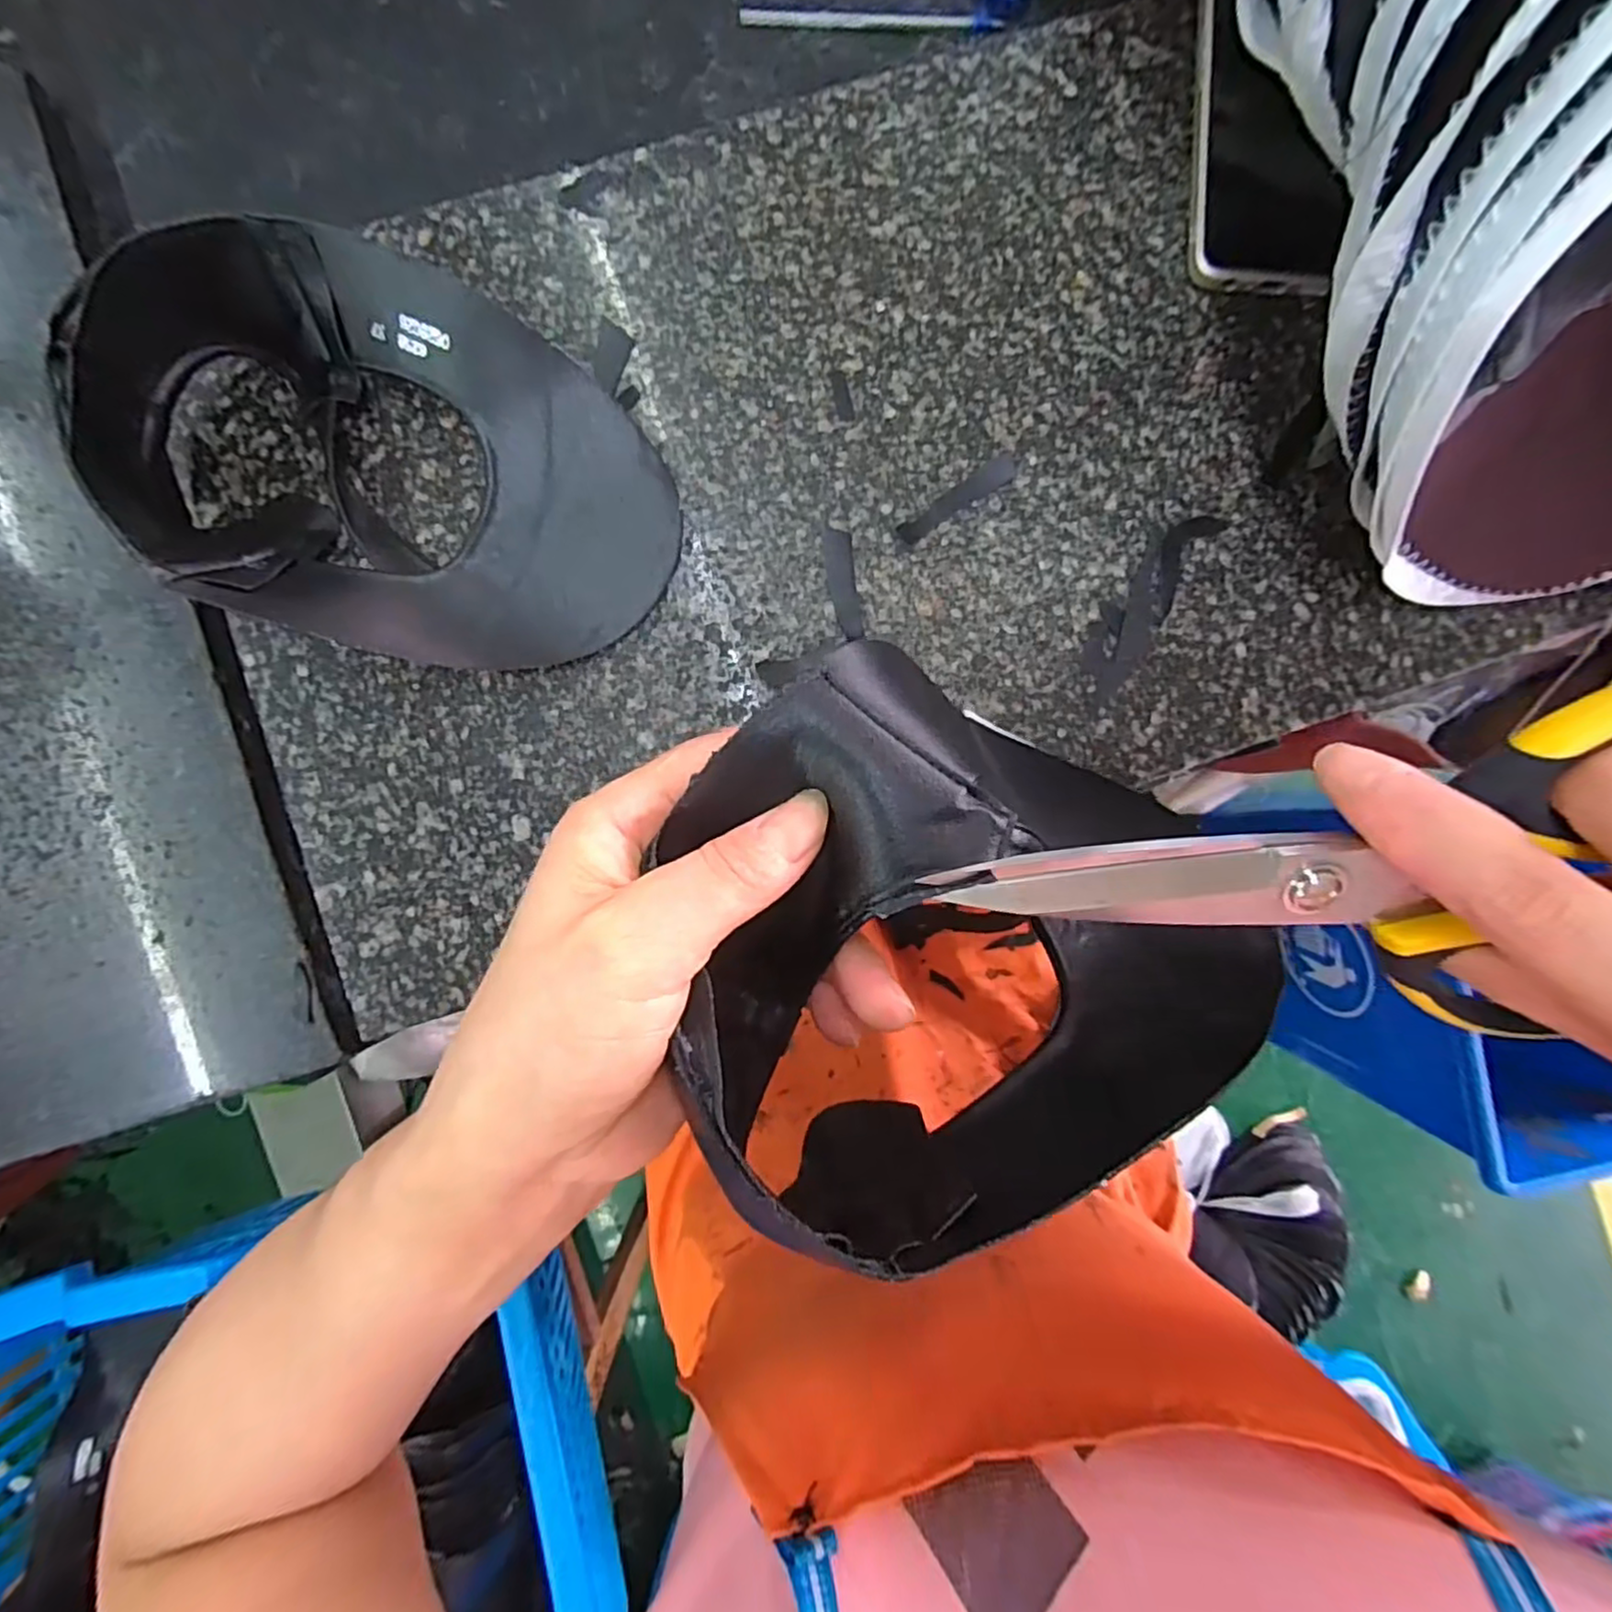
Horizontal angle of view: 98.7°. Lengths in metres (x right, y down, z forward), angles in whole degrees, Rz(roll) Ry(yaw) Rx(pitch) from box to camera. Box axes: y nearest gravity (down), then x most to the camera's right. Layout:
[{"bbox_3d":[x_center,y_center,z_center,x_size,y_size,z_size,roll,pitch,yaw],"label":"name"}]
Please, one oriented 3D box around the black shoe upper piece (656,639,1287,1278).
[{"bbox_3d":[0.055,0.034,0.208,0.170,0.137,0.148,-7,90,-2],"label":"black shoe upper piece"}]

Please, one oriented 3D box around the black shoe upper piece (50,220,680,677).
[{"bbox_3d":[-0.172,-0.142,0.285,0.229,0.062,0.154,18,89,-2],"label":"black shoe upper piece"}]

